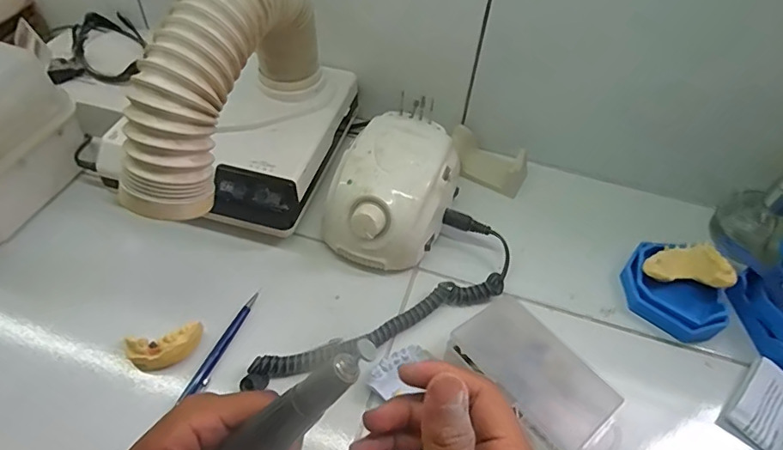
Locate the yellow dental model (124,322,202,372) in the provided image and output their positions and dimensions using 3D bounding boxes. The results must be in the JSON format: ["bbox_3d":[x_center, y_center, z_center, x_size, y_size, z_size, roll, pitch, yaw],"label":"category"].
[{"bbox_3d":[-0.176,0.096,0.380,0.055,0.018,0.026,-9,51,-13],"label":"yellow dental model"}]

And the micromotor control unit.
[{"bbox_3d":[0.000,-0.034,0.464,0.110,0.078,0.140,28,52,17],"label":"micromotor control unit"}]

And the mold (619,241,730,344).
[{"bbox_3d":[0.253,0.059,0.439,0.087,0.026,0.071,36,55,23],"label":"mold"}]

